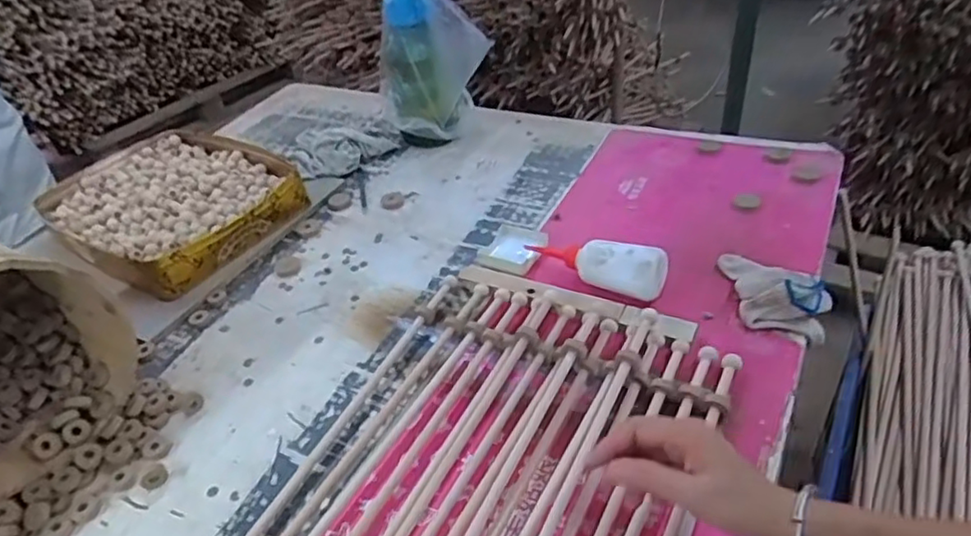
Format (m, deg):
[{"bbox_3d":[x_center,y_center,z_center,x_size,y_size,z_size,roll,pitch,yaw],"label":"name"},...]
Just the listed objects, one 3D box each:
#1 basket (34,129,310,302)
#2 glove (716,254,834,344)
[{"bbox_3d":[-0.487,-0.098,1.007,0.389,0.078,0.309,25,48,35],"label":"basket"},{"bbox_3d":[0.311,0.025,0.711,0.139,0.043,0.078,26,49,36],"label":"glove"}]

